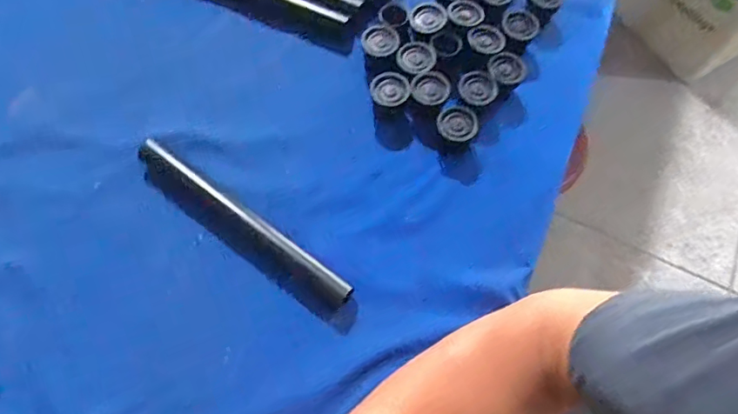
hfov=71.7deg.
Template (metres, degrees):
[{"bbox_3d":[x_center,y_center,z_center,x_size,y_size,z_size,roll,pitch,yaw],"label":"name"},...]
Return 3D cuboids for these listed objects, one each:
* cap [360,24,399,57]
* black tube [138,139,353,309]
[{"bbox_3d":[0.010,-0.154,0.489,0.035,0.022,0.035,4,66,-1],"label":"cap"},{"bbox_3d":[-0.107,0.014,0.430,0.218,0.026,0.023,35,70,12],"label":"black tube"}]

